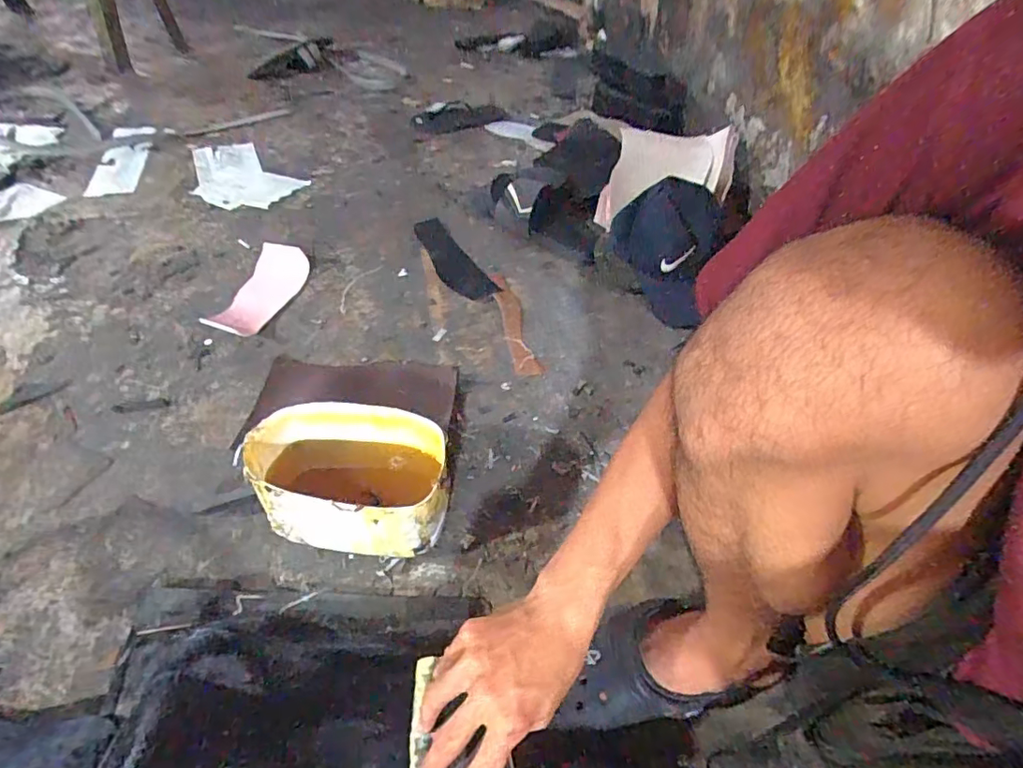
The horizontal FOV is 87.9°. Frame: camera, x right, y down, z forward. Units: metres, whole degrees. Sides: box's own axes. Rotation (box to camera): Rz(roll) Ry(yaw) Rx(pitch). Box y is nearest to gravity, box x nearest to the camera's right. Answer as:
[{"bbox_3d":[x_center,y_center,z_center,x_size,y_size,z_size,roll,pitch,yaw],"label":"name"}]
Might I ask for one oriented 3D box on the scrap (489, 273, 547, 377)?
[{"bbox_3d":[0.004,-0.108,0.898,0.044,0.006,0.252,-5,49,-13],"label":"scrap"}]

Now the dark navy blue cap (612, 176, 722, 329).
[{"bbox_3d":[0.268,-0.243,0.937,0.184,0.136,0.248,18,51,9],"label":"dark navy blue cap"}]

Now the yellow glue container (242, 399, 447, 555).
[{"bbox_3d":[-0.177,0.109,0.599,0.202,0.137,0.131,6,50,0],"label":"yellow glue container"}]

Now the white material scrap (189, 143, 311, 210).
[{"bbox_3d":[-0.585,-0.443,1.121,0.279,0.014,0.182,32,55,19],"label":"white material scrap"}]

